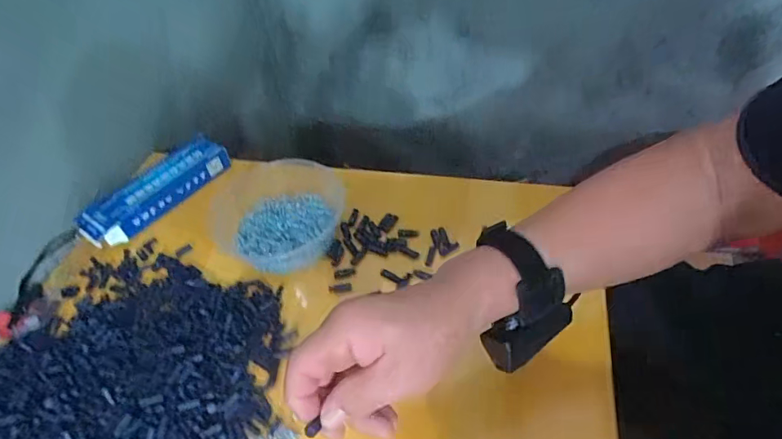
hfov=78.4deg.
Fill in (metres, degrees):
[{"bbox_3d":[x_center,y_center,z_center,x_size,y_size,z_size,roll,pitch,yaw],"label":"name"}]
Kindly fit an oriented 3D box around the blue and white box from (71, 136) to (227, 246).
[{"bbox_3d":[-0.287,-0.037,0.586,0.055,0.036,0.180,31,56,30],"label":"blue and white box"}]

